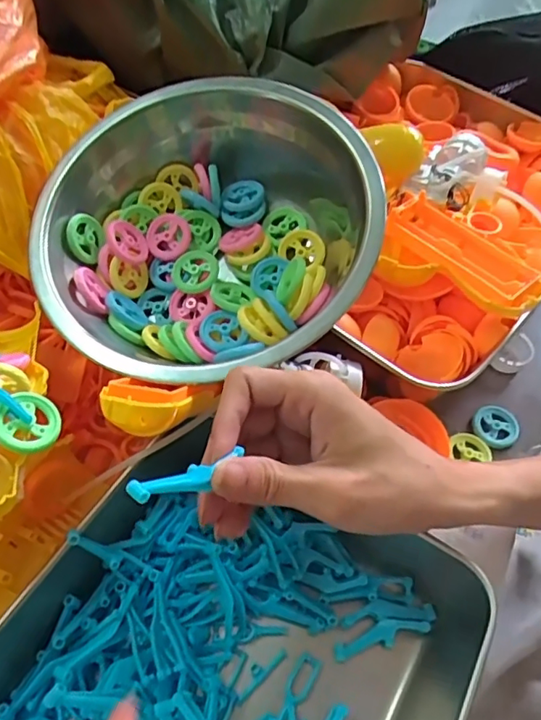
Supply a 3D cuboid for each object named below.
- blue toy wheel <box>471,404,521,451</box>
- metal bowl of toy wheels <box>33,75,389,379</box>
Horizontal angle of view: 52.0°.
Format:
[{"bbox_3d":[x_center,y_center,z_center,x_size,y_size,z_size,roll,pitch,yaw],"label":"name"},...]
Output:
[{"bbox_3d":[0.152,0.045,0.375,0.030,0.004,0.031,2,57,-2],"label":"blue toy wheel"},{"bbox_3d":[-0.040,-0.072,0.329,0.189,0.093,0.189,2,68,-5],"label":"metal bowl of toy wheels"}]

